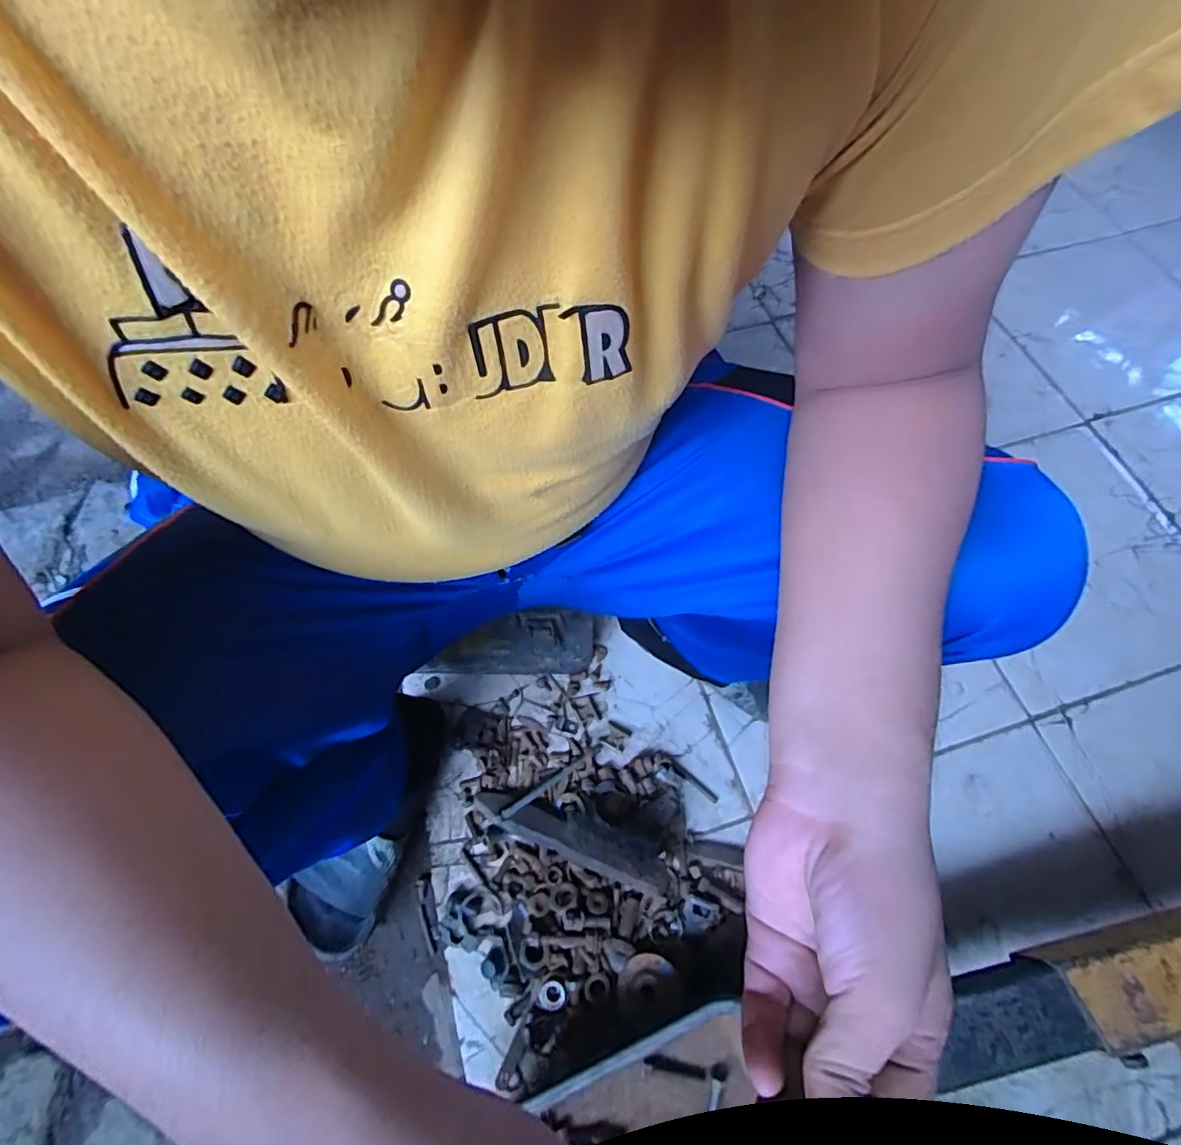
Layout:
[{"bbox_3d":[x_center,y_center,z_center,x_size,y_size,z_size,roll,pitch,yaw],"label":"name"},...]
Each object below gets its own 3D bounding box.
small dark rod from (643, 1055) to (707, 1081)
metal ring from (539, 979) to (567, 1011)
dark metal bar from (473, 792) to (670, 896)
[{"bbox_3d":[0.088,0.520,0.602,0.066,0.013,0.011,12,65,8],"label":"small dark rod"},{"bbox_3d":[-0.041,0.460,0.623,0.029,0.004,0.027,-1,64,1],"label":"metal ring"},{"bbox_3d":[-0.029,0.307,0.676,0.250,0.049,0.052,13,66,21],"label":"dark metal bar"}]

